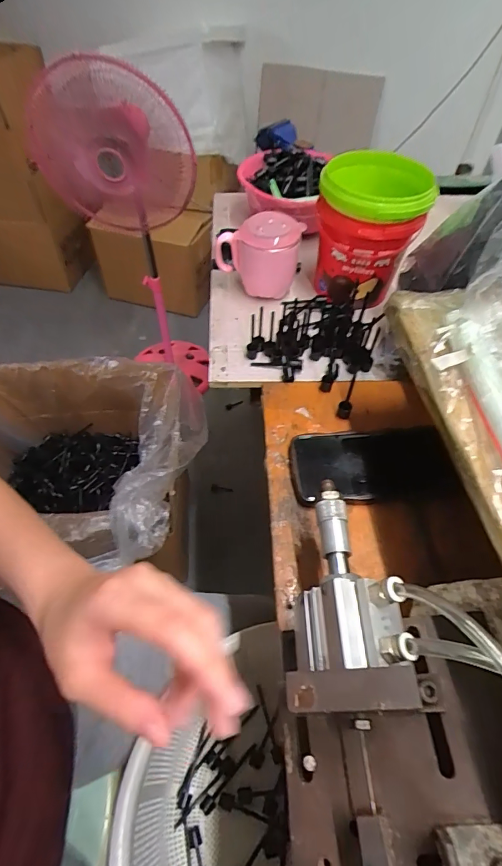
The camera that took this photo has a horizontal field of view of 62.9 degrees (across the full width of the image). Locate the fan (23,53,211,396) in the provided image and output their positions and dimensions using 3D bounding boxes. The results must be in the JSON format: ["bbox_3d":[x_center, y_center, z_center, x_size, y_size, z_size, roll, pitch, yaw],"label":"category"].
[{"bbox_3d":[-0.317,-0.480,1.160,0.321,0.861,0.314,-15,55,-12],"label":"fan"}]

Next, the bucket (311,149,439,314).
[{"bbox_3d":[0.149,-0.268,0.550,0.124,0.148,0.126,1,54,-1],"label":"bucket"}]

